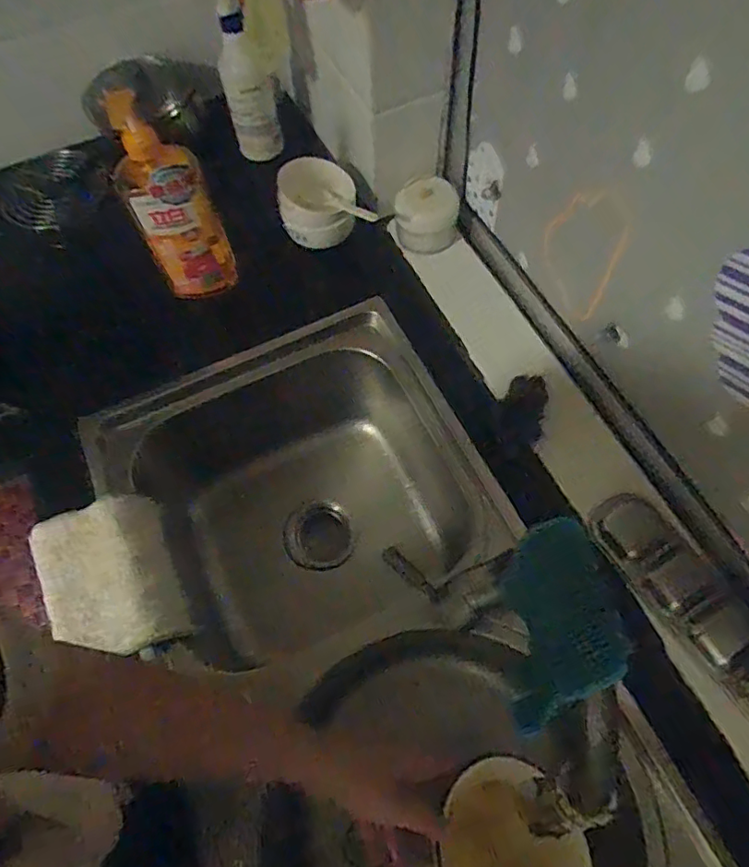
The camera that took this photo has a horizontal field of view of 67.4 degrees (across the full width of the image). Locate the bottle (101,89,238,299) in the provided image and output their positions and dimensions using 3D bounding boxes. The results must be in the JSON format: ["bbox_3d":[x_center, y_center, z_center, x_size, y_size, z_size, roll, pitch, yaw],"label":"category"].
[{"bbox_3d":[-0.240,-0.264,0.673,0.094,0.268,0.052,-17,65,-5],"label":"bottle"}]

